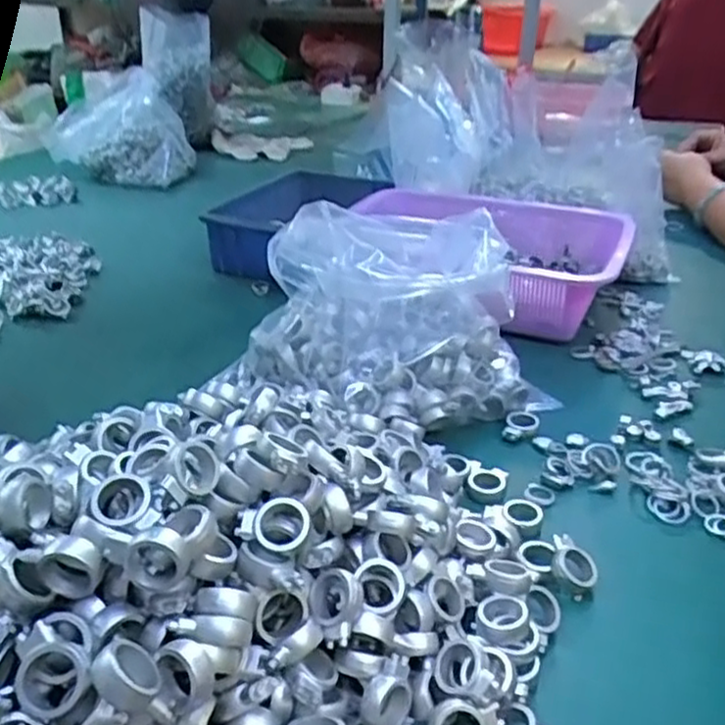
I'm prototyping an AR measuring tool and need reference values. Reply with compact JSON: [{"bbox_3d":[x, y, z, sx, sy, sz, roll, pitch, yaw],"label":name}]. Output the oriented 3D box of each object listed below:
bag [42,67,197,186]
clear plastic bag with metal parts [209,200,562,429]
[{"bbox_3d":[-0.415,-0.385,1.209,0.219,0.152,0.124,4,29,4],"label":"bag"},{"bbox_3d":[0.023,-0.042,0.586,0.222,0.149,0.163,-15,33,-27],"label":"clear plastic bag with metal parts"}]

